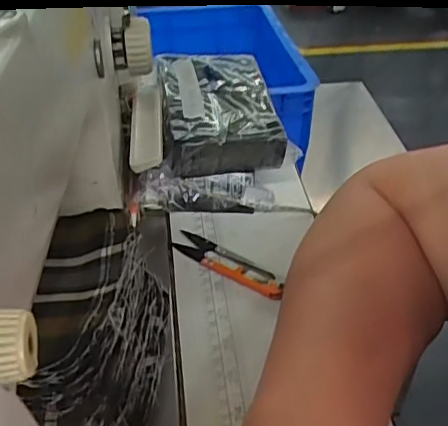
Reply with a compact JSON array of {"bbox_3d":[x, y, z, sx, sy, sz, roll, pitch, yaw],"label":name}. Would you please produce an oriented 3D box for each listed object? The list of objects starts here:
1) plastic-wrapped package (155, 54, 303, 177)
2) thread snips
[{"bbox_3d":[-0.004,-0.094,0.515,0.103,0.041,0.157,-4,39,-6],"label":"plastic-wrapped package"},{"bbox_3d":[0.003,0.037,0.424,0.096,0.013,0.023,27,46,30],"label":"thread snips"}]

